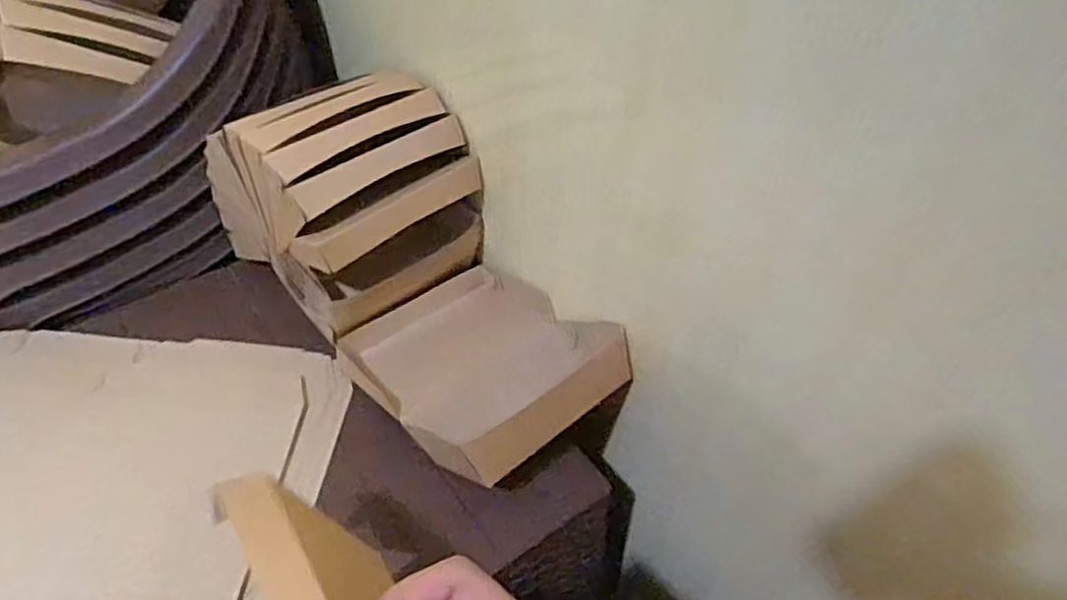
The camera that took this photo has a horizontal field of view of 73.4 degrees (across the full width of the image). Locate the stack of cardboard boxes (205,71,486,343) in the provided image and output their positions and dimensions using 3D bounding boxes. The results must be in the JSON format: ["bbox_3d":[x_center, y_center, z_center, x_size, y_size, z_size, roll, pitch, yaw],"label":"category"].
[{"bbox_3d":[-0.182,-0.116,0.701,0.187,0.158,0.210,-32,57,-31],"label":"stack of cardboard boxes"}]

